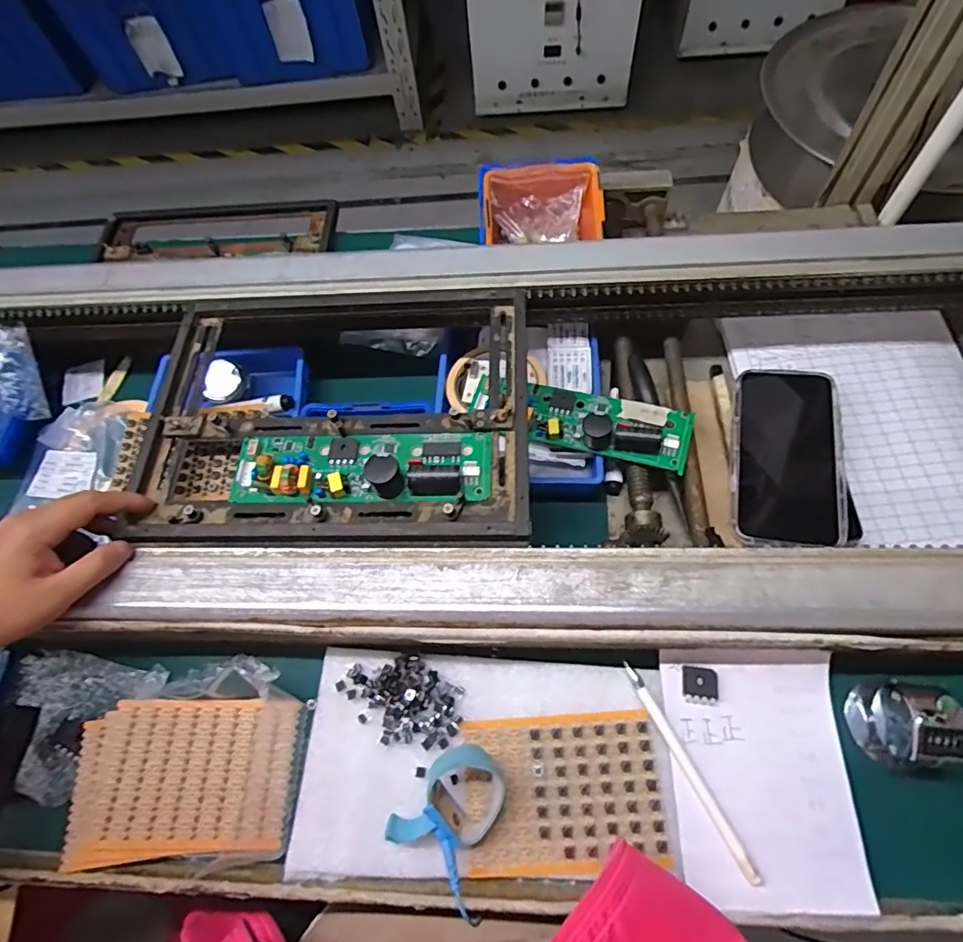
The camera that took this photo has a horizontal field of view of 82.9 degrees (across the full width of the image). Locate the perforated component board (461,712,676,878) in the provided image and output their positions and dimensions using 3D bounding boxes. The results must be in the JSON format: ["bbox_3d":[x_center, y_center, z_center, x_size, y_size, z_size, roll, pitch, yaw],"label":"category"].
[{"bbox_3d":[0.051,0.201,0.341,0.120,0.008,0.085,-4,65,2],"label":"perforated component board"}]

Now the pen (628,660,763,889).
[{"bbox_3d":[0.127,0.182,0.336,0.008,0.006,0.131,-26,67,-8],"label":"pen"}]

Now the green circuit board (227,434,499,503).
[{"bbox_3d":[-0.088,-0.007,0.391,0.191,0.032,0.051,1,66,4],"label":"green circuit board"}]

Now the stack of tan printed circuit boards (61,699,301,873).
[{"bbox_3d":[-0.196,0.201,0.356,0.140,0.005,0.092,-1,65,3],"label":"stack of tan printed circuit boards"}]

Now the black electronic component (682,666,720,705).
[{"bbox_3d":[0.142,0.140,0.355,0.022,0.006,0.022,6,66,6],"label":"black electronic component"}]

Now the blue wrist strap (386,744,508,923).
[{"bbox_3d":[-0.013,0.210,0.332,0.065,0.027,0.073,34,72,17],"label":"blue wrist strap"}]

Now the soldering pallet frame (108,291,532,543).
[{"bbox_3d":[-0.113,-0.048,0.432,0.300,0.035,0.220,0,66,3],"label":"soldering pallet frame"}]

